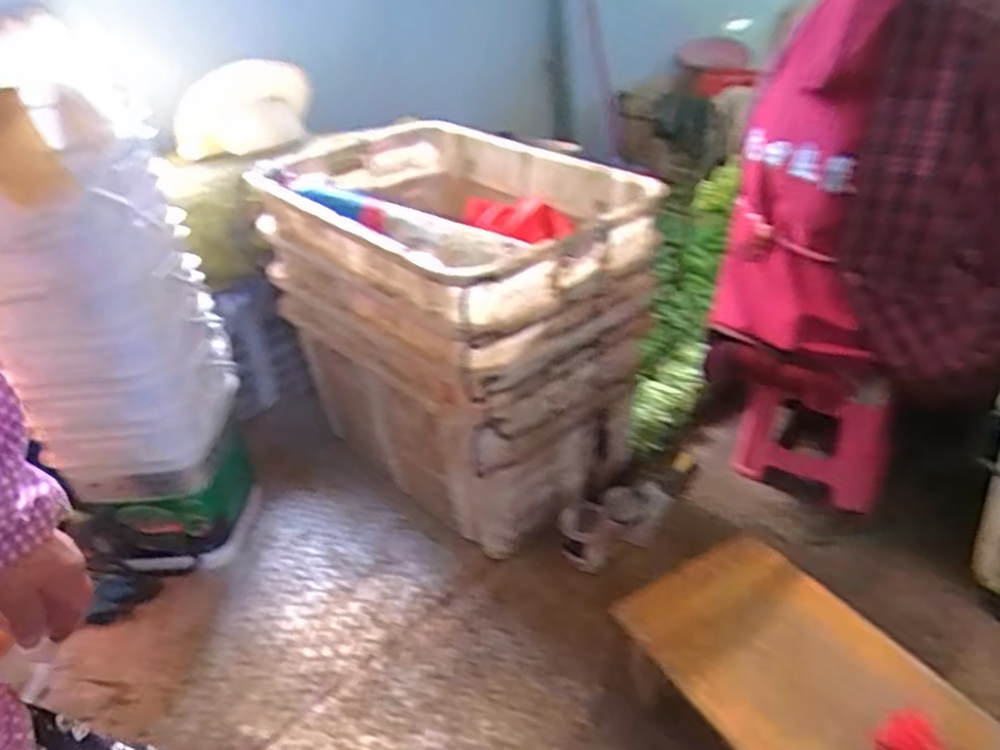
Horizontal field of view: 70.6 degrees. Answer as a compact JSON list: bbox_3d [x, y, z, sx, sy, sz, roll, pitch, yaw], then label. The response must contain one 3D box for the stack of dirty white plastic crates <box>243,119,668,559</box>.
[{"bbox_3d":[-0.068,-0.074,1.242,0.374,0.565,0.644,-30,40,-34],"label":"stack of dirty white plastic crates"}]

